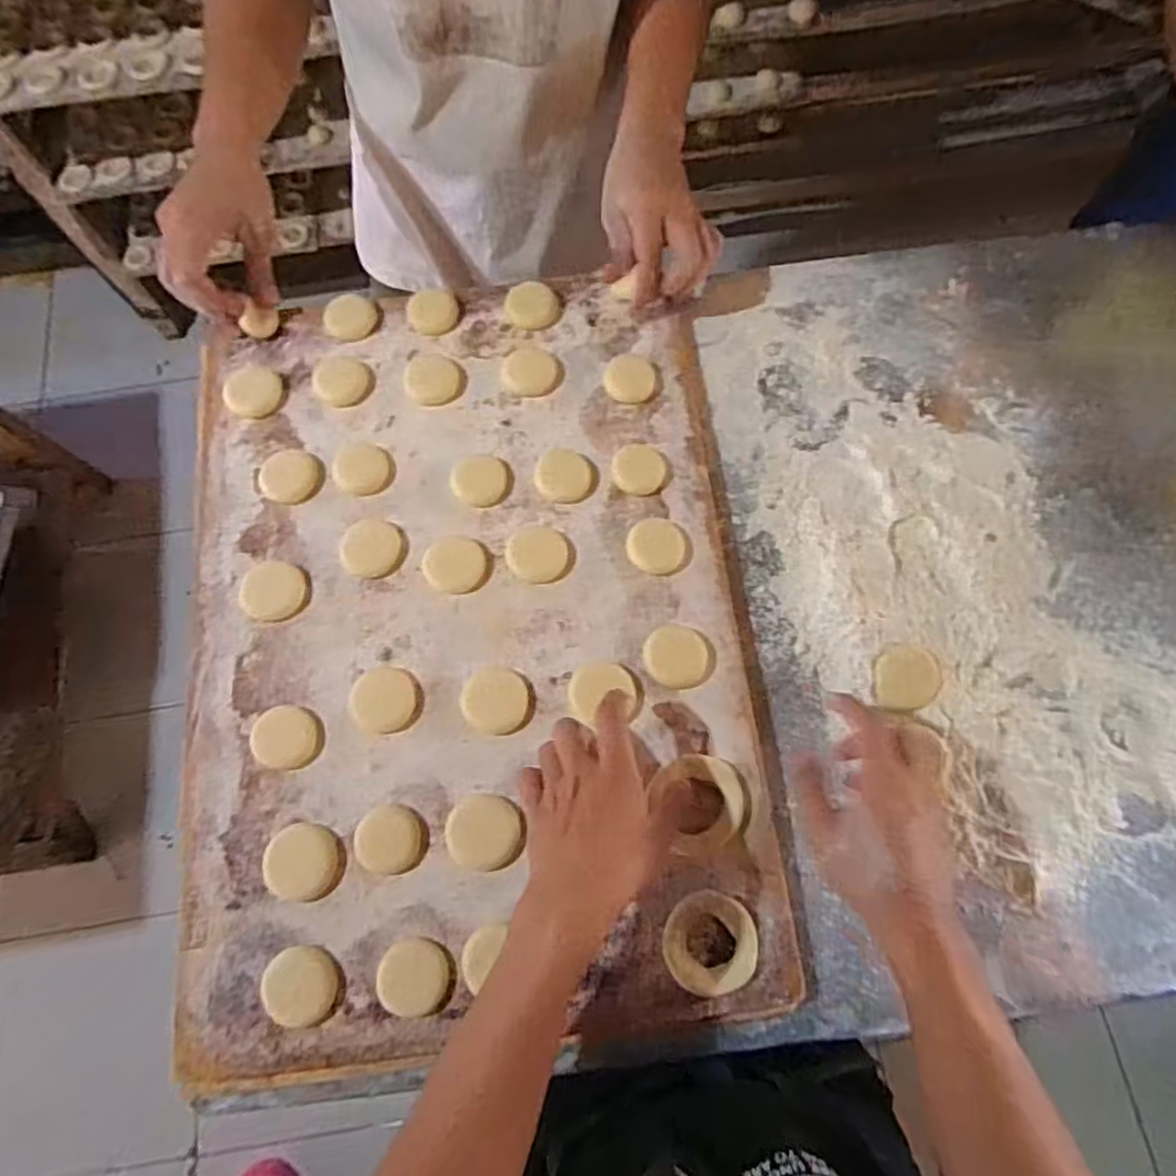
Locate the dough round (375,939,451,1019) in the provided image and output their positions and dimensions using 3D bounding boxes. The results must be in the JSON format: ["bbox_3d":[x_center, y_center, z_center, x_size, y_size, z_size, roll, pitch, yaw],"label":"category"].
[{"bbox_3d":[-0.118,0.263,0.488,0.047,0.004,0.047,-4,72,1],"label":"dough round"}]

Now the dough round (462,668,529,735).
[{"bbox_3d":[-0.069,0.084,0.541,0.048,0.005,0.048,-1,72,2],"label":"dough round"}]

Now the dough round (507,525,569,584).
[{"bbox_3d":[-0.040,-0.027,0.578,0.047,0.004,0.047,-1,72,2],"label":"dough round"}]

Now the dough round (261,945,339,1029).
[{"bbox_3d":[-0.196,0.272,0.492,0.050,0.005,0.048,-1,72,2],"label":"dough round"}]

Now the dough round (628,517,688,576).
[{"bbox_3d":[0.055,-0.033,0.579,0.046,0.004,0.047,1,72,3],"label":"dough round"}]

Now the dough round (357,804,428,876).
[{"bbox_3d":[-0.141,0.179,0.516,0.049,0.010,0.046,-1,72,2],"label":"dough round"}]

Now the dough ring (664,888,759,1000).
[{"bbox_3d":[0.083,0.240,0.490,0.060,0.012,0.062,-1,72,2],"label":"dough ring"}]

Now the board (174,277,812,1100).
[{"bbox_3d":[-0.093,0.023,0.569,0.431,0.036,0.594,-8,76,0],"label":"board"}]

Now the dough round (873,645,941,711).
[{"bbox_3d":[0.244,0.068,0.550,0.053,0.010,0.048,-7,72,0],"label":"dough round"}]

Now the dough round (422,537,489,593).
[{"bbox_3d":[-0.106,-0.018,0.574,0.049,0.004,0.046,-1,72,2],"label":"dough round"}]

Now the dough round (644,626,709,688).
[{"bbox_3d":[0.067,0.053,0.549,0.046,0.009,0.045,-1,72,2],"label":"dough round"}]

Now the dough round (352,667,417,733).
[{"bbox_3d":[-0.153,0.084,0.542,0.045,0.007,0.047,0,76,2],"label":"dough round"}]

